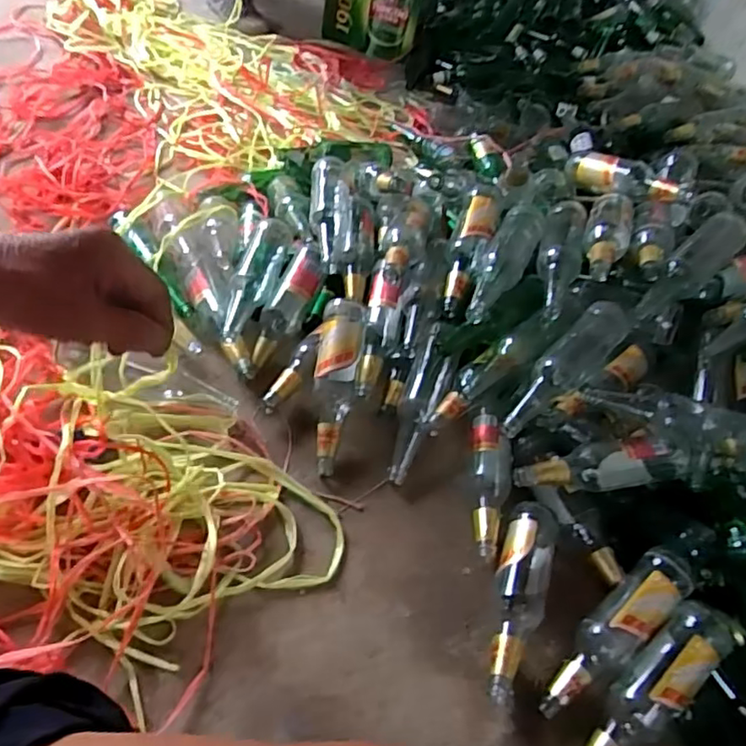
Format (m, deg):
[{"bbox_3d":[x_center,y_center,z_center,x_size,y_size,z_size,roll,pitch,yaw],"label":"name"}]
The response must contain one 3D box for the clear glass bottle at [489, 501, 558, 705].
[{"bbox_3d":[0.188,0.287,0.800,0.078,0.060,0.267,26,47,7],"label":"clear glass bottle"}]

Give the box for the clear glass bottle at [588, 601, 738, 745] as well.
[{"bbox_3d":[0.324,0.381,0.718,0.271,0.057,0.071,-40,60,-15],"label":"clear glass bottle"}]

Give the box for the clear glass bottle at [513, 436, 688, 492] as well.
[{"bbox_3d":[0.329,0.133,0.878,0.276,0.062,0.060,1,49,-15],"label":"clear glass bottle"}]

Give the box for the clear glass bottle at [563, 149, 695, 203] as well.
[{"bbox_3d":[0.461,-0.356,1.118,0.062,0.061,0.261,-24,41,-27],"label":"clear glass bottle"}]

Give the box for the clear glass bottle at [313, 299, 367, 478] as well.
[{"bbox_3d":[-0.056,0.014,0.915,0.066,0.065,0.273,7,73,0],"label":"clear glass bottle"}]

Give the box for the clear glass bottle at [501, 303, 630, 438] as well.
[{"bbox_3d":[0.275,-0.001,0.894,0.273,0.075,0.063,-41,61,-18],"label":"clear glass bottle"}]

